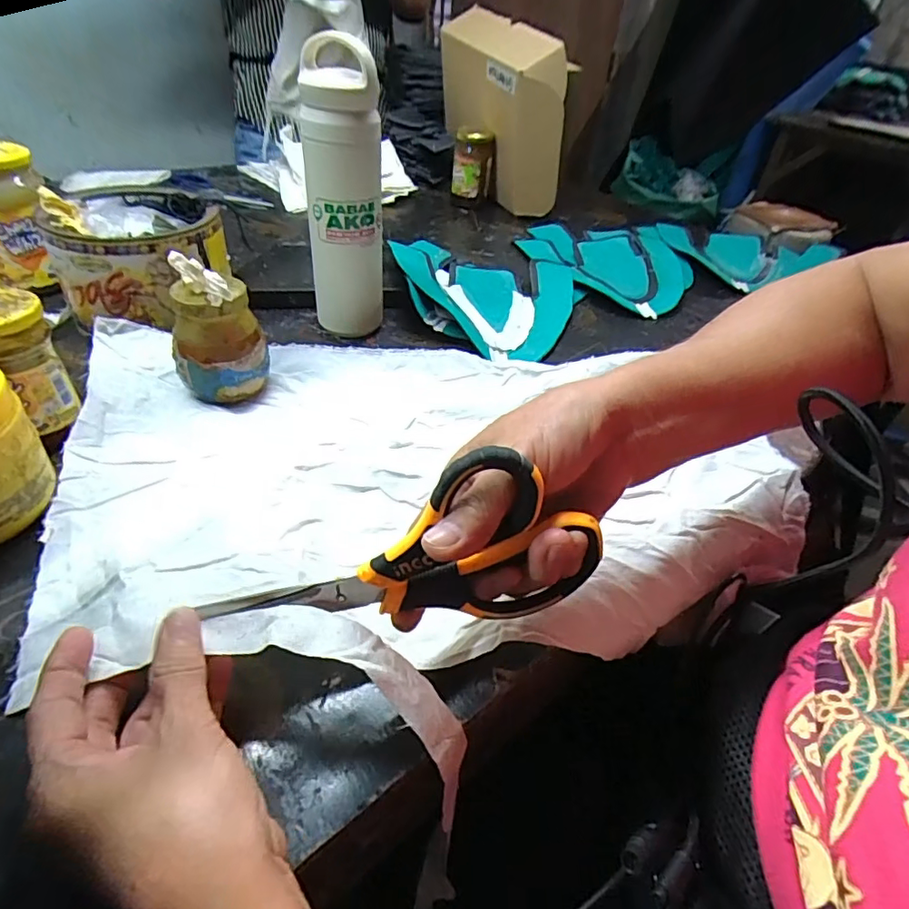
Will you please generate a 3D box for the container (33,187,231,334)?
[{"bbox_3d":[-0.300,-0.199,0.547,0.143,0.102,0.161,-2,42,-8],"label":"container"}]

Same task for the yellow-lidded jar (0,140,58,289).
[{"bbox_3d":[-0.450,-0.235,0.557,0.074,0.130,0.066,-22,46,-28],"label":"yellow-lidded jar"}]

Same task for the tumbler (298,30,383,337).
[{"bbox_3d":[-0.102,-0.236,0.511,0.067,0.234,0.062,-3,42,-8],"label":"tumbler"}]

